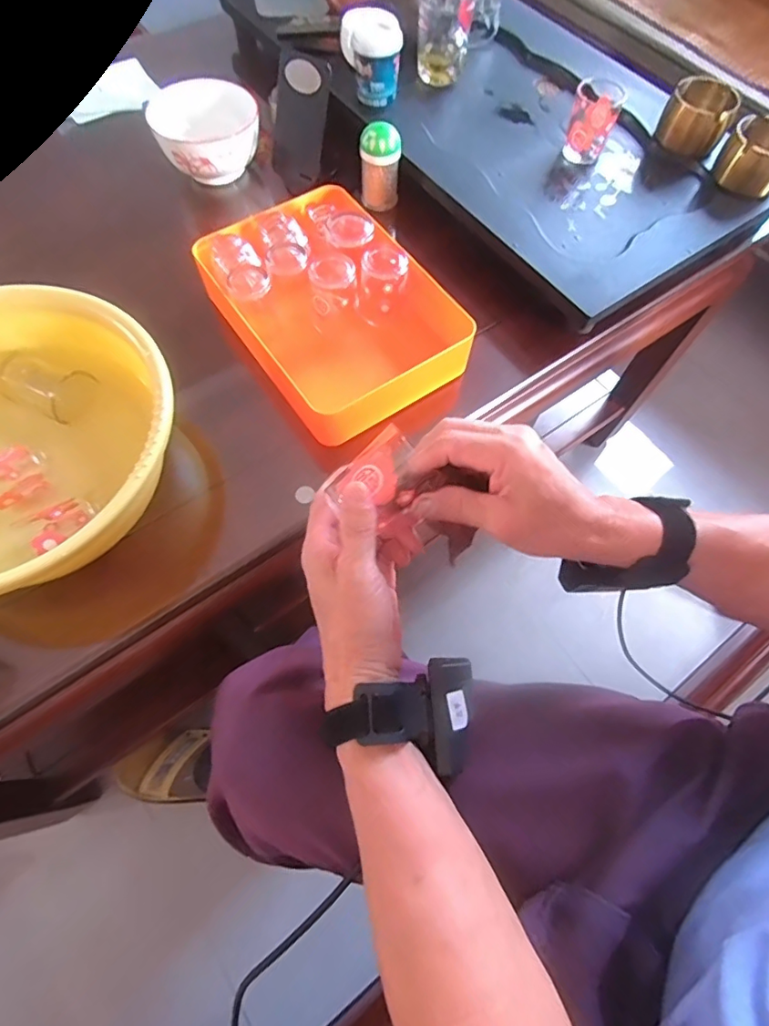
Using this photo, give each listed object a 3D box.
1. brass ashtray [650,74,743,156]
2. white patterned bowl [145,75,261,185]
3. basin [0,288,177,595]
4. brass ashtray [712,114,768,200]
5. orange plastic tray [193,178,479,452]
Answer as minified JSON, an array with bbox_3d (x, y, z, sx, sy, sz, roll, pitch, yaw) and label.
[{"bbox_3d":[0.379,-0.483,0.627,0.074,0.052,0.069,25,68,9],"label":"brass ashtray"},{"bbox_3d":[-0.225,-0.481,0.663,0.127,0.070,0.127,1,67,-1],"label":"white patterned bowl"},{"bbox_3d":[-0.334,-0.065,0.455,0.281,0.089,0.272,1,67,-1],"label":"basin"},{"bbox_3d":[0.436,-0.418,0.601,0.076,0.048,0.075,30,69,11],"label":"brass ashtray"},{"bbox_3d":[-0.054,-0.220,0.573,0.199,0.095,0.274,-34,72,-15],"label":"orange plastic tray"}]

